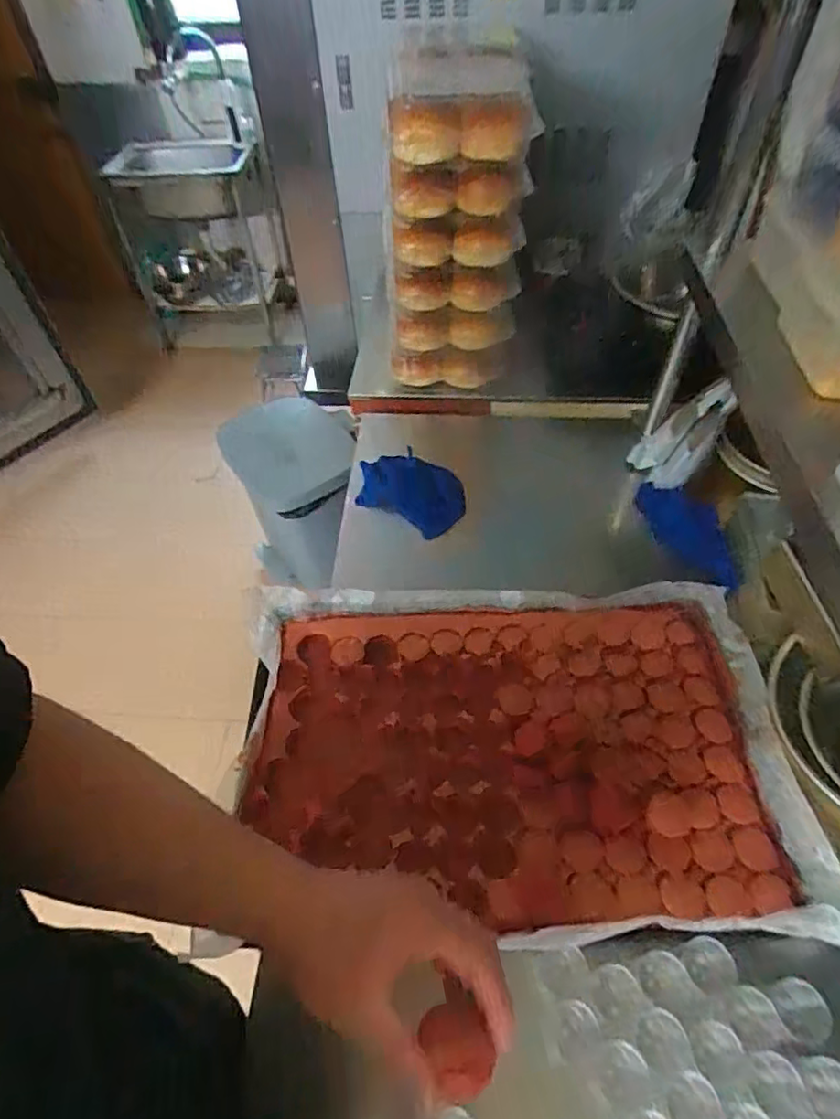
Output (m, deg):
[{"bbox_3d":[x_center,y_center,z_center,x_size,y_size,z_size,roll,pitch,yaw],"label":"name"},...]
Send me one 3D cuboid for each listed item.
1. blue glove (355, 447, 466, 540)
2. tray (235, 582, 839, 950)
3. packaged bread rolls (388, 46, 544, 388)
[{"bbox_3d":[-0.017,-0.108,0.994,0.193,0.061,0.133,32,60,25],"label":"blue glove"},{"bbox_3d":[0.105,0.208,0.690,0.608,0.038,0.404,-2,52,2],"label":"tray"},{"bbox_3d":[0.060,-0.515,0.962,0.219,0.483,0.111,-4,52,0],"label":"packaged bread rolls"}]

